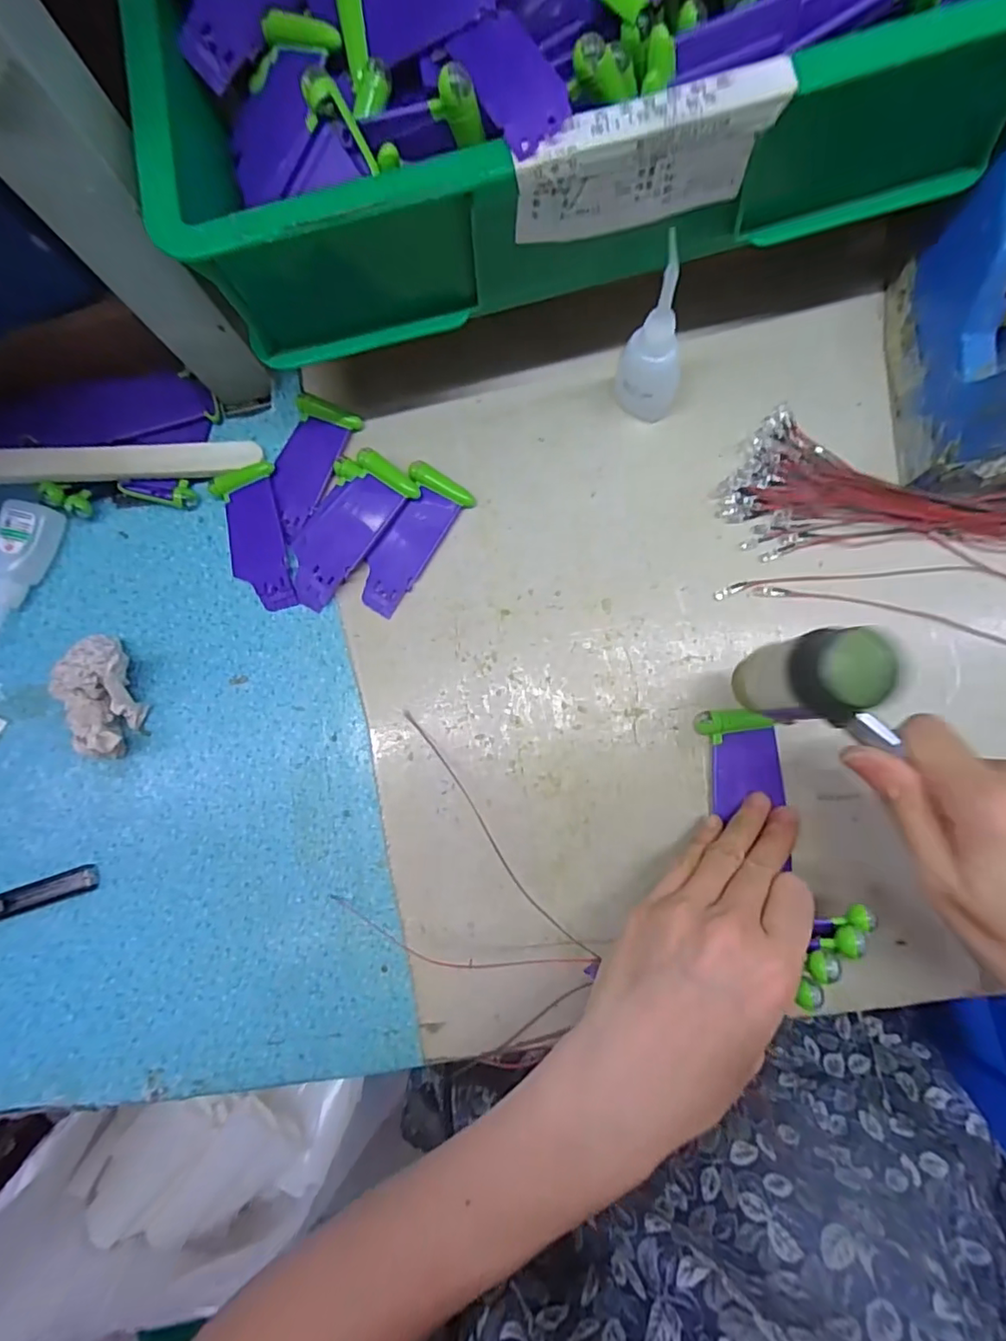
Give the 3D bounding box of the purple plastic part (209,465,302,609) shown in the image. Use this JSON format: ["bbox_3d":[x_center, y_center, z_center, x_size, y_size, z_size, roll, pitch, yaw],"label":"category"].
[{"bbox_3d":[-0.152,-0.080,0.344,0.038,0.012,0.089,-13,82,5],"label":"purple plastic part"}]

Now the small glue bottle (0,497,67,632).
[{"bbox_3d":[-0.308,-0.064,0.355,0.023,0.026,0.086,22,86,9],"label":"small glue bottle"}]

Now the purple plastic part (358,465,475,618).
[{"bbox_3d":[-0.058,-0.078,0.338,0.038,0.009,0.090,33,88,9],"label":"purple plastic part"}]

